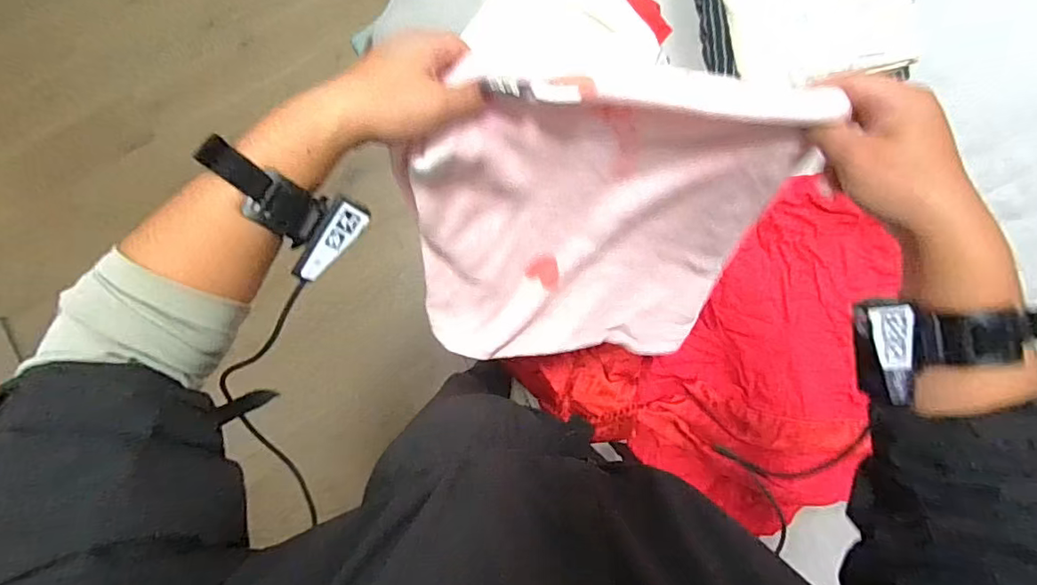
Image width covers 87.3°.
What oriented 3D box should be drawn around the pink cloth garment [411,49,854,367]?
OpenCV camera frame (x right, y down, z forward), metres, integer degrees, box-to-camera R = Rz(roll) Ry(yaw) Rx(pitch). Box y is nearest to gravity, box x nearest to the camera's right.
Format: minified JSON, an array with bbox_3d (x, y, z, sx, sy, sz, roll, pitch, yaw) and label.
[{"bbox_3d":[0.064,-0.046,0.567,0.320,0.403,0.063,0,55,-1],"label":"pink cloth garment"}]

